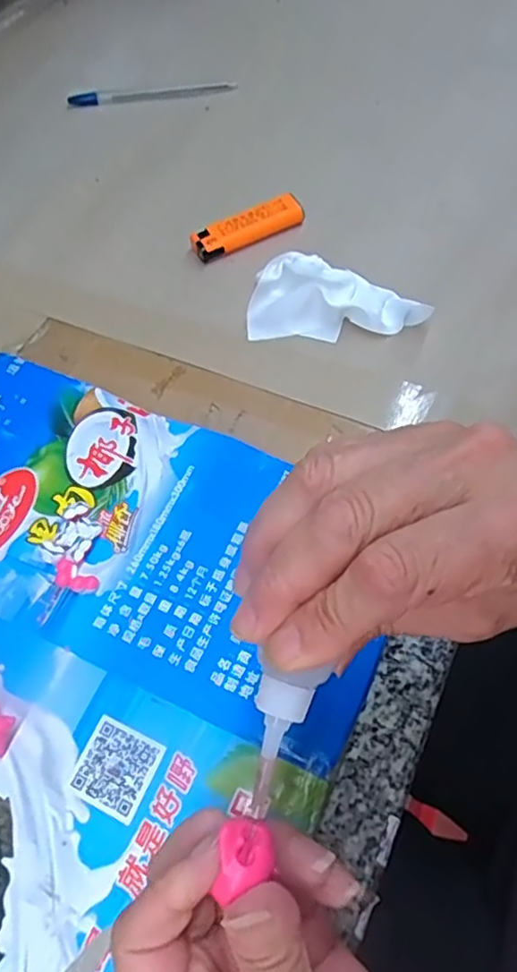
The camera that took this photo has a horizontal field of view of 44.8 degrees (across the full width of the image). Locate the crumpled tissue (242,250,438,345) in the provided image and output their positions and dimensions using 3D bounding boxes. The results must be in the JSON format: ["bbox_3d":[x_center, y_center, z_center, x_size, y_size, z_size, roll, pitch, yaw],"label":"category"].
[{"bbox_3d":[0.049,-0.121,0.397,0.109,0.034,0.043,3,62,4],"label":"crumpled tissue"}]

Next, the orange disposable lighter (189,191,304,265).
[{"bbox_3d":[-0.008,-0.182,0.442,0.080,0.017,0.025,-21,63,-8],"label":"orange disposable lighter"}]

